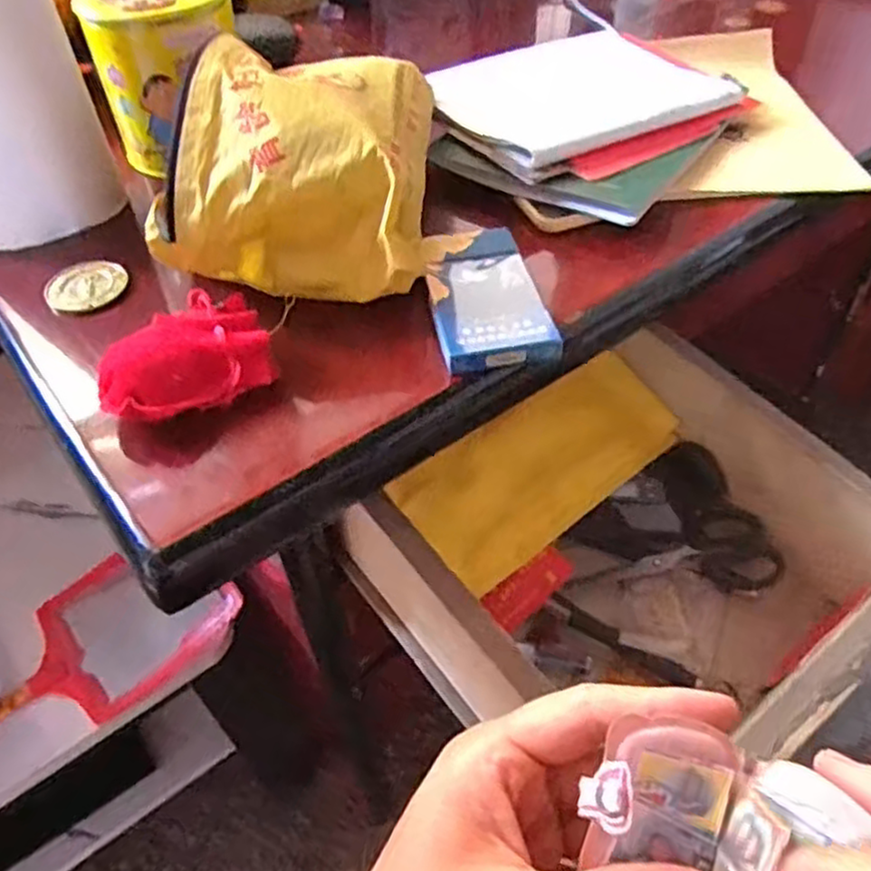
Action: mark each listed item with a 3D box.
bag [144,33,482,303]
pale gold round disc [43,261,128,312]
[{"bbox_3d":[-0.062,-0.147,0.382,0.138,0.086,0.137,0,49,2],"label":"bag"},{"bbox_3d":[-0.194,-0.082,0.401,0.043,0.007,0.035,-23,52,-18],"label":"pale gold round disc"}]

